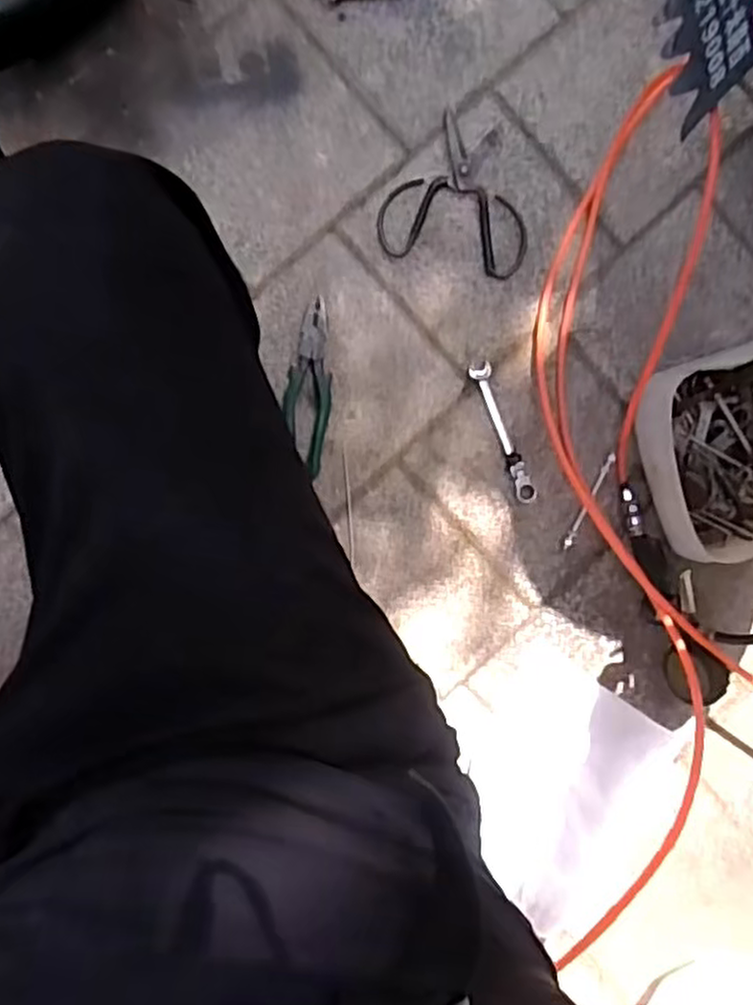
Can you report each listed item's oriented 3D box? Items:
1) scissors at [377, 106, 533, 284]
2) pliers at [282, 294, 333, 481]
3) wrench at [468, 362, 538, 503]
[{"bbox_3d":[0.104,-0.365,0.865,0.172,0.010,0.177,15,90,-6],"label":"scissors"},{"bbox_3d":[-0.079,-0.135,0.850,0.052,0.016,0.200,6,90,-6],"label":"pliers"},{"bbox_3d":[0.155,-0.083,0.882,0.028,0.006,0.174,-20,93,-5],"label":"wrench"}]

